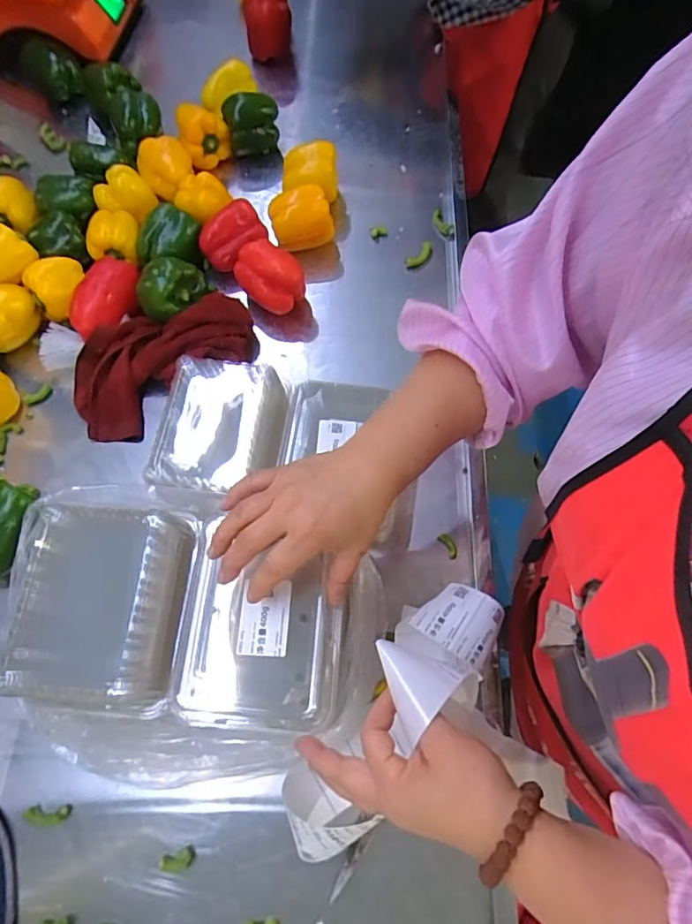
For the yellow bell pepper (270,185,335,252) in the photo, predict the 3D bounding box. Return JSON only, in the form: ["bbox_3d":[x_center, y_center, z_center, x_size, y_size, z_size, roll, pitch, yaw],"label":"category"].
[{"bbox_3d":[-0.064,-0.344,0.729,0.084,0.073,0.060,-20,67,-6],"label":"yellow bell pepper"}]

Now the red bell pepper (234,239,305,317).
[{"bbox_3d":[-0.100,-0.239,0.689,0.085,0.075,0.074,-15,67,-4],"label":"red bell pepper"}]

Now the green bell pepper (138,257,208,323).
[{"bbox_3d":[-0.229,-0.223,0.660,0.062,0.062,0.079,18,69,10],"label":"green bell pepper"}]

